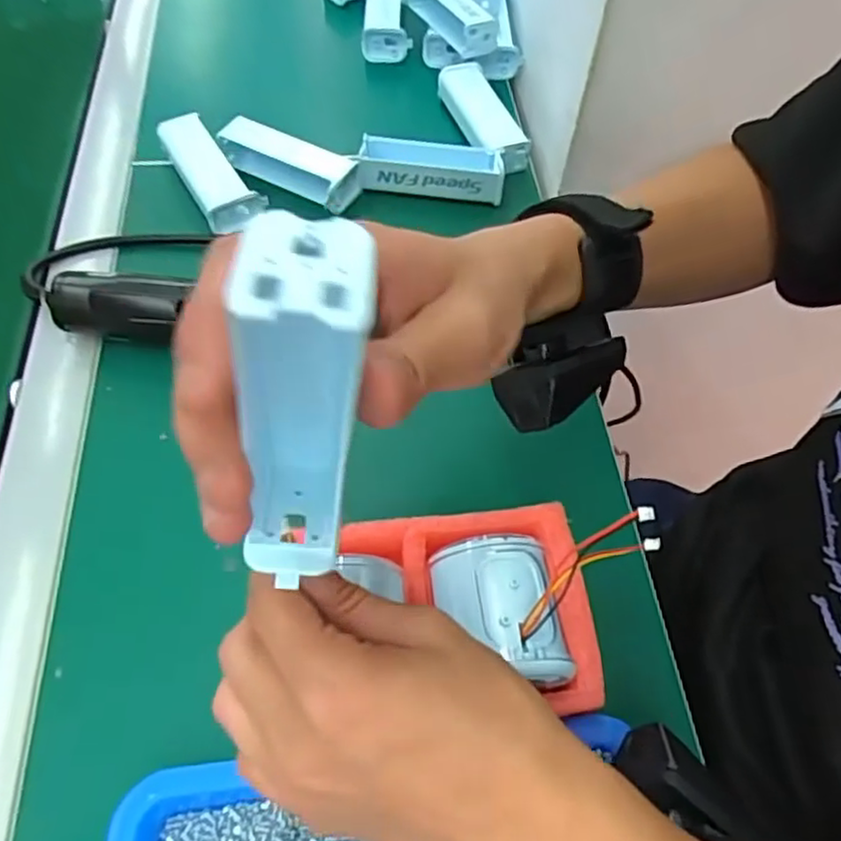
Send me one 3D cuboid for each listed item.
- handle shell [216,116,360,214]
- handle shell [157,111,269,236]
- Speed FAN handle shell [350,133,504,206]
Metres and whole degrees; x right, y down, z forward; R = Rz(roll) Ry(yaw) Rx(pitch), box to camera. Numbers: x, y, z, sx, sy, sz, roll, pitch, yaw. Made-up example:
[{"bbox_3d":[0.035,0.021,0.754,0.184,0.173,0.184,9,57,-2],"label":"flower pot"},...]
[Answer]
[{"bbox_3d":[-0.094,-0.185,0.479,0.100,0.031,0.030,28,62,15],"label":"handle shell"},{"bbox_3d":[-0.149,-0.173,0.467,0.039,0.025,0.098,-30,64,-19],"label":"handle shell"},{"bbox_3d":[0.007,-0.179,0.472,0.100,0.026,0.026,8,59,3],"label":"Speed FAN handle shell"}]

